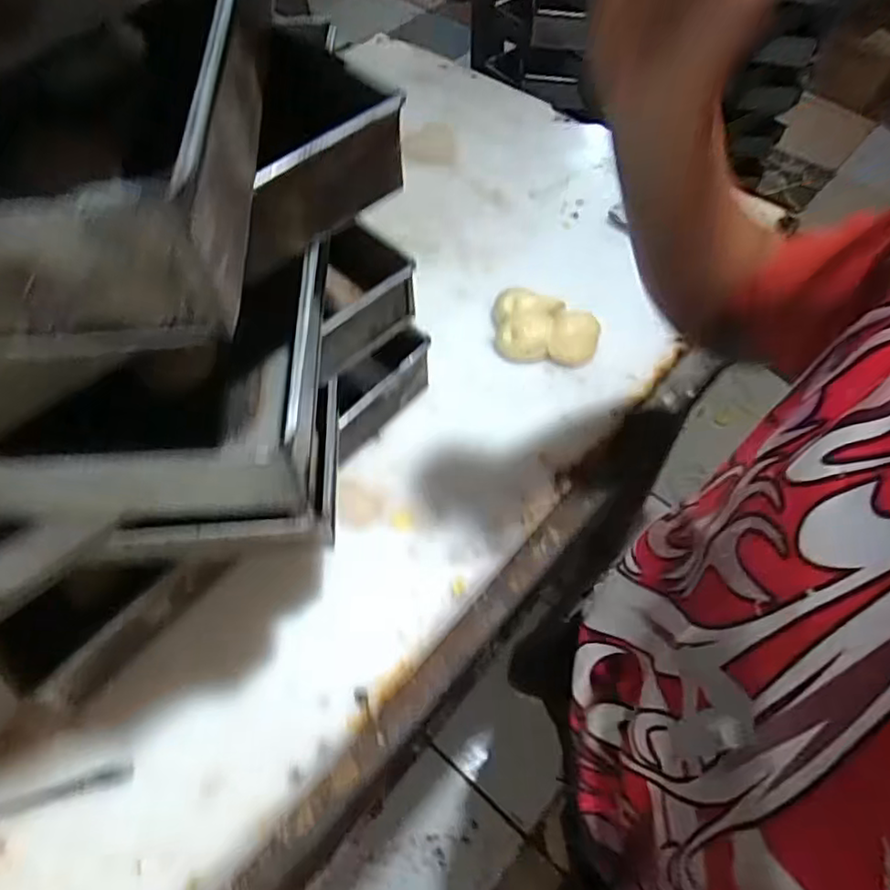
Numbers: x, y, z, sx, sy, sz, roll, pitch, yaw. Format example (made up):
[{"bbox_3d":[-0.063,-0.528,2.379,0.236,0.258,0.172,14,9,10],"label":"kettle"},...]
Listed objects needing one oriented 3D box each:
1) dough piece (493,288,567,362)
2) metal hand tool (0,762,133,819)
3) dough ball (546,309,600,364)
[{"bbox_3d":[0.079,-0.123,0.656,0.065,0.034,0.074,16,58,11],"label":"dough piece"},{"bbox_3d":[-0.286,0.248,0.439,0.135,0.012,0.026,-11,57,-7],"label":"metal hand tool"},{"bbox_3d":[0.129,-0.109,0.643,0.049,0.038,0.047,0,57,0],"label":"dough ball"}]

